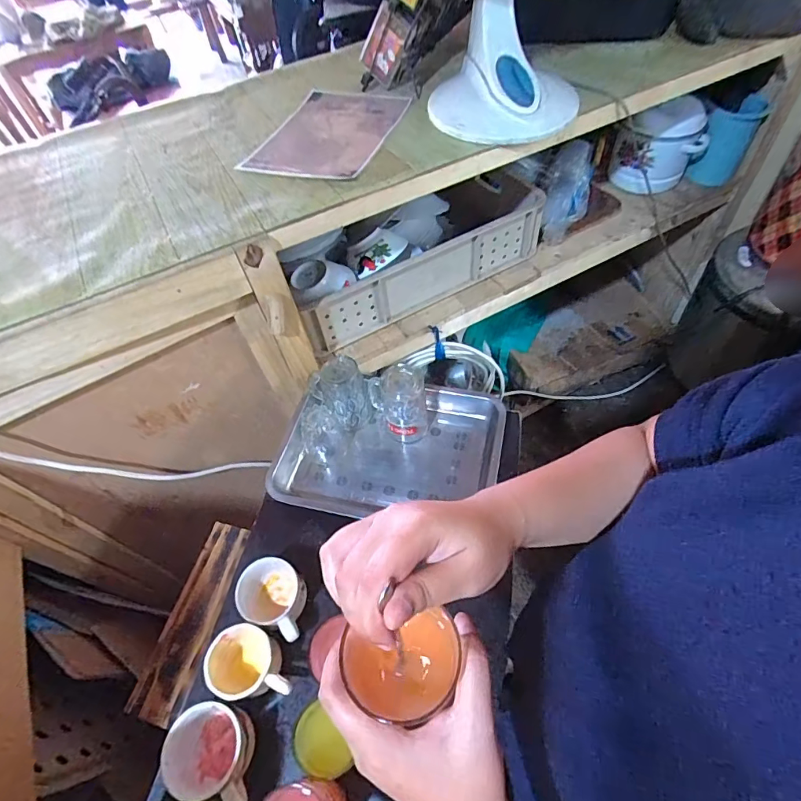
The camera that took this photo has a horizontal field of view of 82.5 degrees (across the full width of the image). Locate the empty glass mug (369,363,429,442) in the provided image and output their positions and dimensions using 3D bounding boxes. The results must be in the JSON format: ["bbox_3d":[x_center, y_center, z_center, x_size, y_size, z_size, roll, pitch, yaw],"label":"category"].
[{"bbox_3d":[-0.002,0.007,0.739,0.086,0.132,0.069,-8,55,-1],"label":"empty glass mug"}]

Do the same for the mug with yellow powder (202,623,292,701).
[{"bbox_3d":[-0.180,0.328,0.560,0.109,0.072,0.074,21,60,18],"label":"mug with yellow powder"}]

